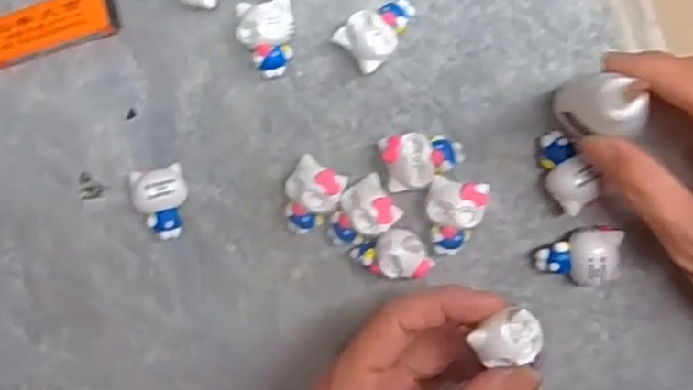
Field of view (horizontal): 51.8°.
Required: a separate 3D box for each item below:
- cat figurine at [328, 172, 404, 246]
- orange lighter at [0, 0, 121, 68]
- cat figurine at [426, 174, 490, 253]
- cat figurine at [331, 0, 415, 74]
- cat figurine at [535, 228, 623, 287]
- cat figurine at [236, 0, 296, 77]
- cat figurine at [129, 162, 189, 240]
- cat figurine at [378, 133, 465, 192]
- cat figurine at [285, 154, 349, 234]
[{"bbox_3d":[0.006,0.010,0.330,0.034,0.019,0.025,-39,85,8],"label":"cat figurine"},{"bbox_3d":[-0.152,-0.080,0.351,0.079,0.014,0.023,-15,88,10],"label":"orange lighter"},{"bbox_3d":[0.049,0.010,0.323,0.026,0.020,0.033,10,93,10],"label":"cat figurine"},{"bbox_3d":[0.016,-0.075,0.326,0.035,0.019,0.024,-43,84,8],"label":"cat figurine"},{"bbox_3d":[0.102,0.027,0.312,0.037,0.020,0.023,-2,91,10],"label":"cat figurine"},{"bbox_3d":[-0.036,-0.073,0.335,0.026,0.019,0.034,-8,89,10],"label":"cat figurine"},{"bbox_3d":[-0.090,0.004,0.344,0.023,0.016,0.035,-11,89,10],"label":"cat figurine"},{"bbox_3d":[0.035,-0.017,0.324,0.034,0.019,0.024,-13,89,10],"label":"cat figurine"},{"bbox_3d":[-0.017,0.002,0.334,0.025,0.020,0.034,29,96,8],"label":"cat figurine"}]

